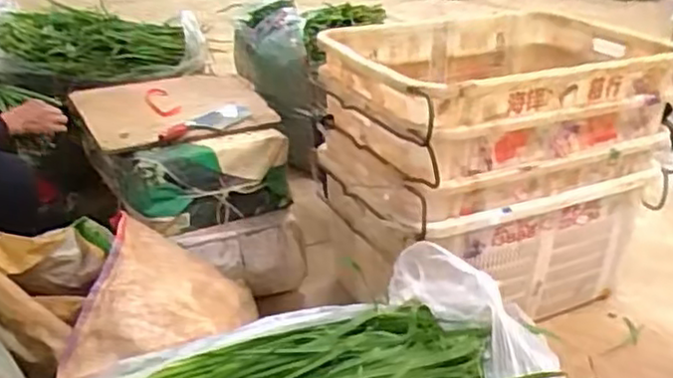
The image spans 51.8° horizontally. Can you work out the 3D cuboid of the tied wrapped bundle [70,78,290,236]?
[{"bbox_3d":[-0.421,-0.123,1.855,0.460,0.206,0.670,-9,26,-19],"label":"tied wrapped bundle"}]

